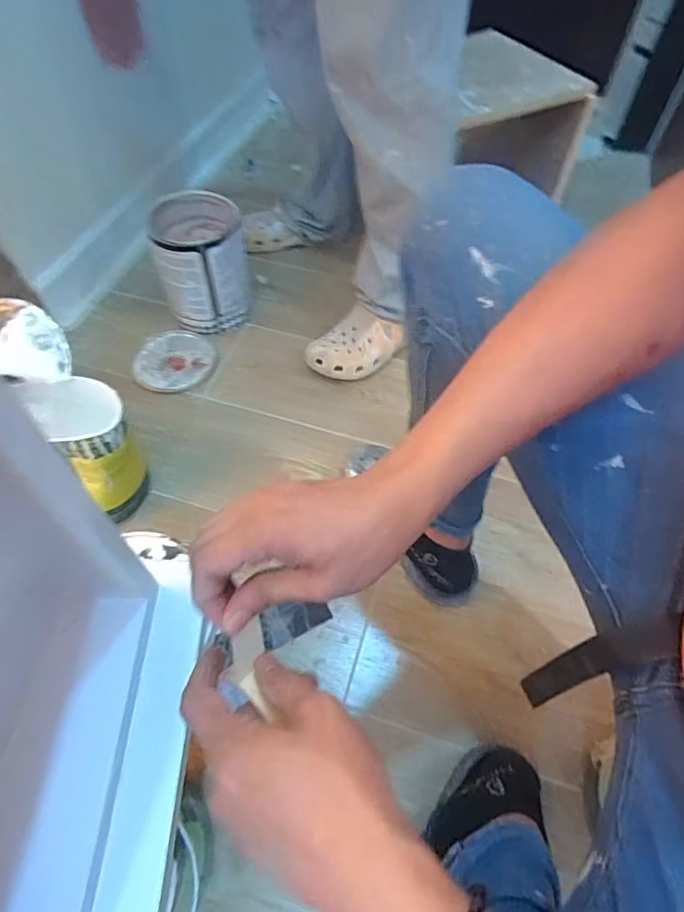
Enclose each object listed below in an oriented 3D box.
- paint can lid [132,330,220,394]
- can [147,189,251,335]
[{"bbox_3d":[-0.310,-0.178,0.969,0.146,0.013,0.142,6,56,2],"label":"paint can lid"},{"bbox_3d":[-0.258,-0.353,0.975,0.153,0.198,0.163,-10,57,-9],"label":"can"}]

